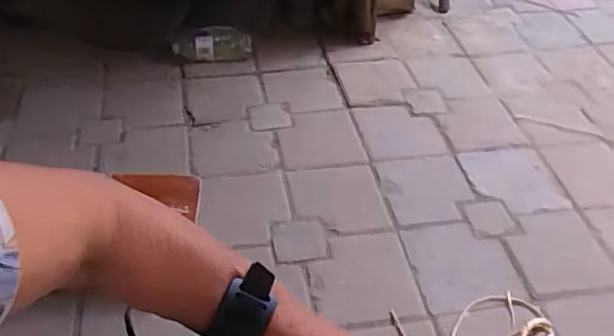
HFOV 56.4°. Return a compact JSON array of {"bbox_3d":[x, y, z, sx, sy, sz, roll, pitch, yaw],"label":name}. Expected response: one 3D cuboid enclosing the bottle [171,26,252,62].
[{"bbox_3d":[-0.256,-0.335,1.543,0.209,0.063,0.076,-9,47,-12],"label":"bottle"}]

